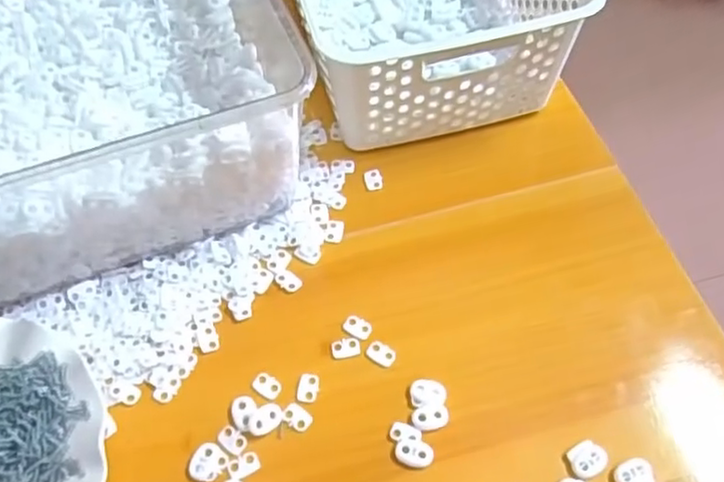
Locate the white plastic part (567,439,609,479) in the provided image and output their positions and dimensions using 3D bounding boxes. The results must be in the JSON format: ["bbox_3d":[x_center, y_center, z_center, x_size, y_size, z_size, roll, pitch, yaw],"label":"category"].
[{"bbox_3d":[0.135,0.132,0.396,0.022,0.010,0.020,-29,61,-17],"label":"white plastic part"}]

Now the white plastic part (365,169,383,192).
[{"bbox_3d":[0.009,-0.048,0.514,0.014,0.004,0.021,-10,58,-6],"label":"white plastic part"}]

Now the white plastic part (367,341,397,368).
[{"bbox_3d":[0.013,0.075,0.437,0.019,0.004,0.014,25,61,16],"label":"white plastic part"}]

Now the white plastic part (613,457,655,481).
[{"bbox_3d":[0.161,0.139,0.386,0.021,0.006,0.020,-24,60,-14],"label":"white plastic part"}]

